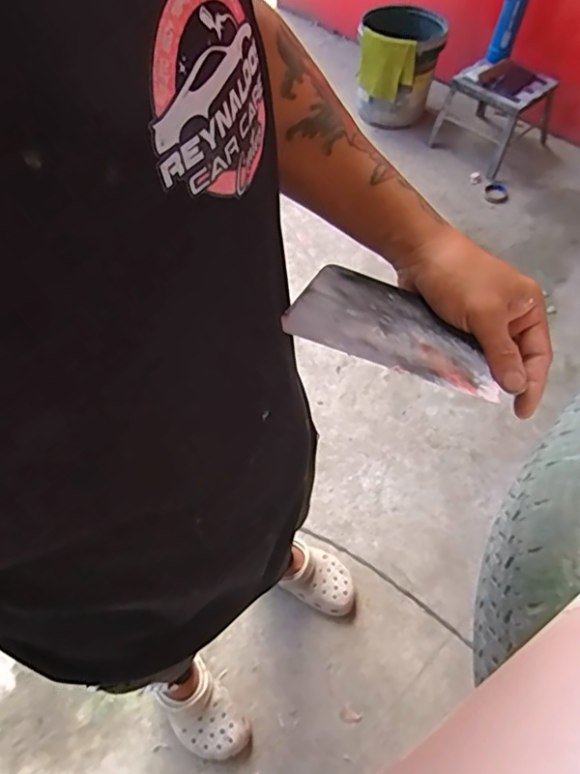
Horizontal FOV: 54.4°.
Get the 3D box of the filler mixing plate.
[{"bbox_3d":[0.068,-0.043,0.378,0.135,0.004,0.092,17,45,-4],"label":"filler mixing plate"}]

